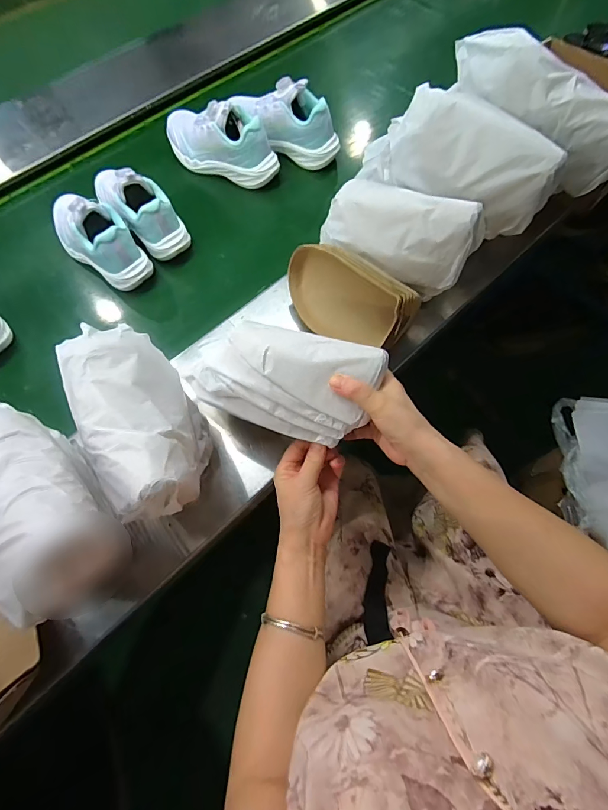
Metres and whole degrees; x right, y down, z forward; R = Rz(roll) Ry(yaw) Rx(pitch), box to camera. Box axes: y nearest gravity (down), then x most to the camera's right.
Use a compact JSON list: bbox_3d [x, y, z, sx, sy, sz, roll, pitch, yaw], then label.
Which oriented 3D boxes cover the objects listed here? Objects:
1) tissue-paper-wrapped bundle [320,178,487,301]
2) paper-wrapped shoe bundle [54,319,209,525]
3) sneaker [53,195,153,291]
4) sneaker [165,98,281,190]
[{"bbox_3d":[0.127,-0.231,0.510,0.207,0.105,0.080,28,70,13],"label":"tissue-paper-wrapped bundle"},{"bbox_3d":[-0.161,0.014,0.364,0.101,0.080,0.195,-30,69,-11],"label":"paper-wrapped shoe bundle"},{"bbox_3d":[-0.343,-0.283,0.613,0.205,0.103,0.092,41,73,17],"label":"sneaker"},{"bbox_3d":[-0.162,-0.501,0.699,0.234,0.106,0.082,24,69,12],"label":"sneaker"}]

